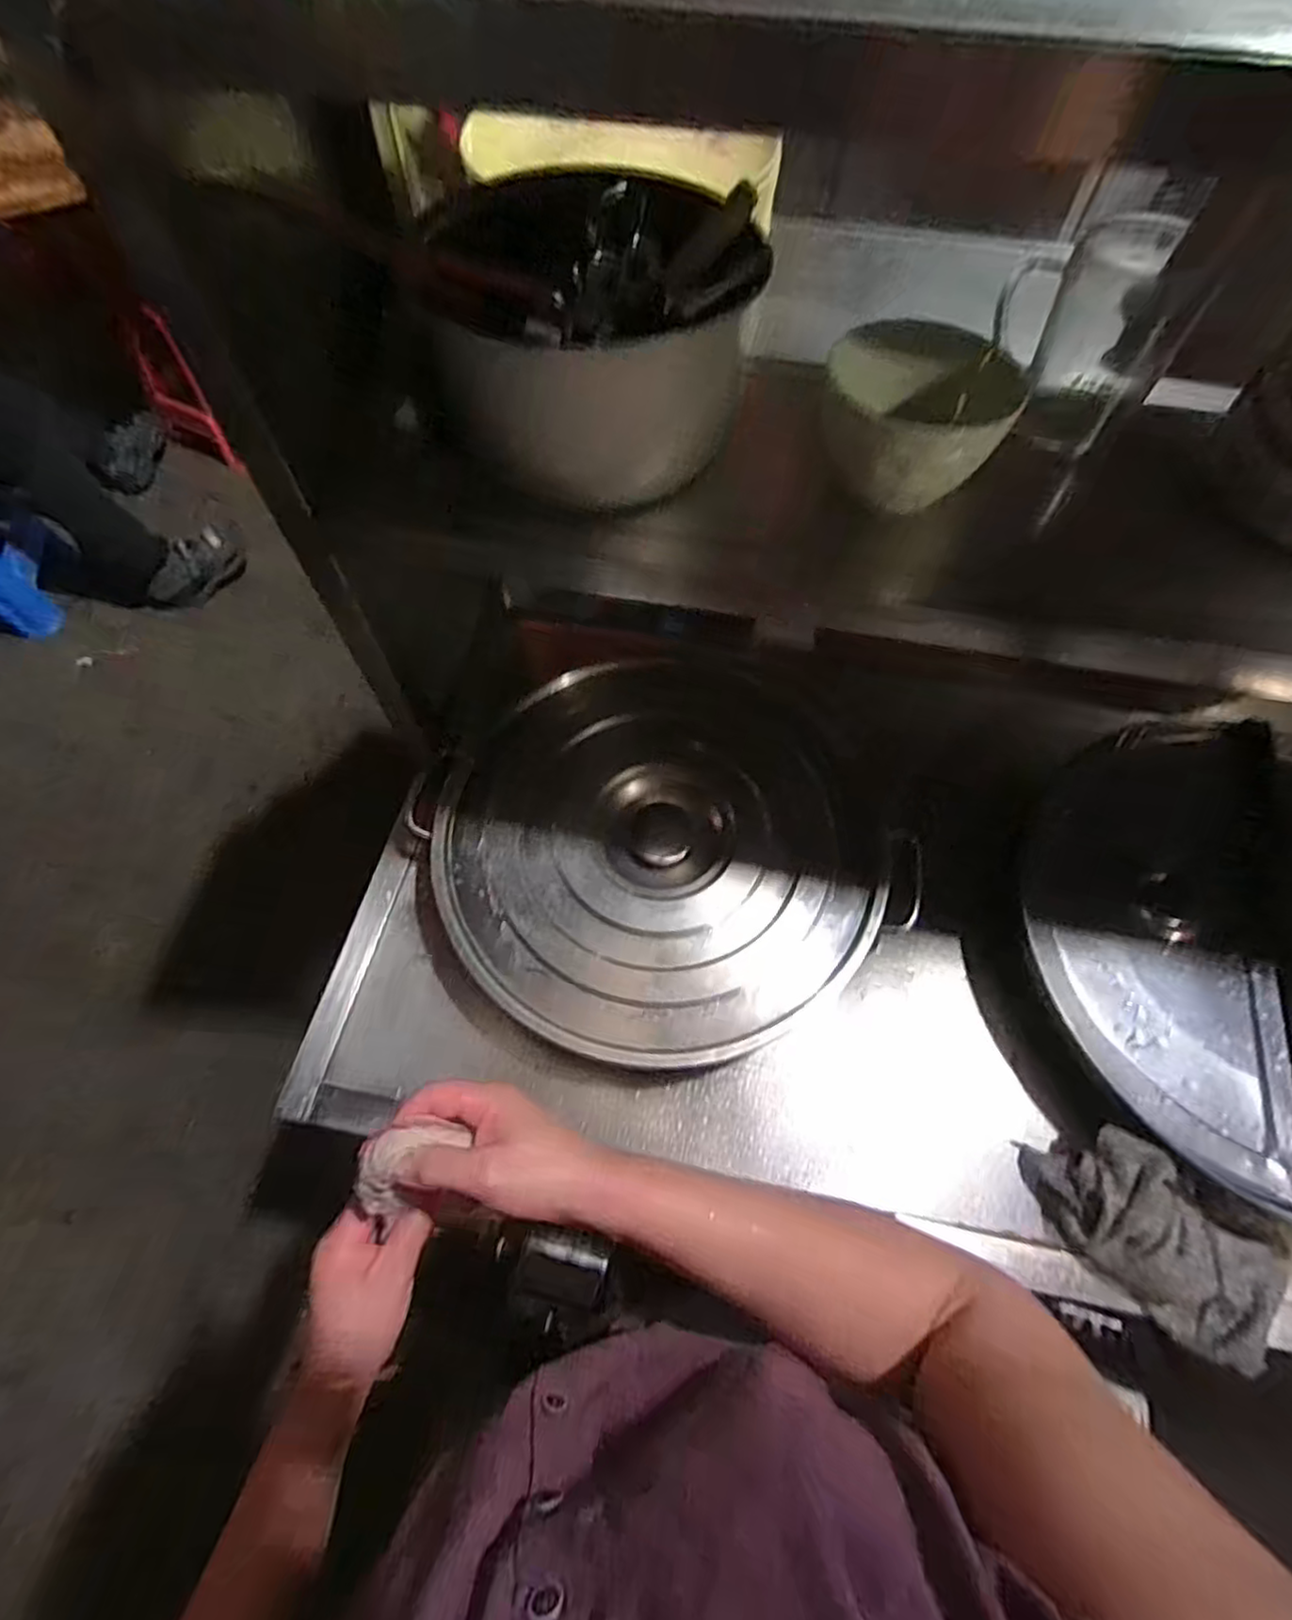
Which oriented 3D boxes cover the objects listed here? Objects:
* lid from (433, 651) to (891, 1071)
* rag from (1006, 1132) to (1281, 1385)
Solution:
[{"bbox_3d":[0.018,0.018,0.632,0.394,0.059,0.393,1,62,-1],"label":"lid"},{"bbox_3d":[0.389,0.322,0.502,0.188,0.066,0.090,35,67,15],"label":"rag"}]

